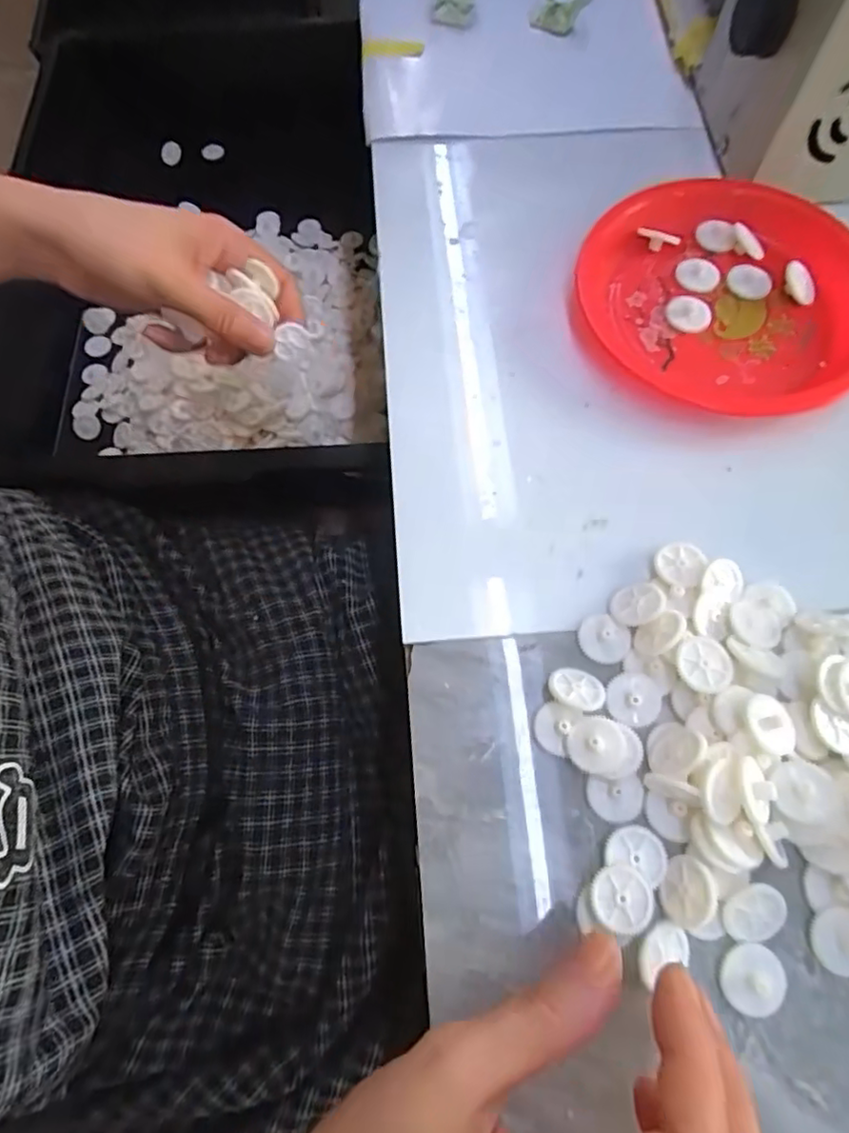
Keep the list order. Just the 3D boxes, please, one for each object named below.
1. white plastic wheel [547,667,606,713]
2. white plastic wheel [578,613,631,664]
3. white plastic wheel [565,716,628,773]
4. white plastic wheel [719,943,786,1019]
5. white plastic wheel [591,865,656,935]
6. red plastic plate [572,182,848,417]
[{"bbox_3d":[0.061,0.049,0.244,0.022,0.005,0.019,24,40,20],"label":"white plastic wheel"},{"bbox_3d":[0.075,0.031,0.255,0.019,0.004,0.022,-39,72,-12],"label":"white plastic wheel"},{"bbox_3d":[0.066,0.069,0.235,0.021,0.006,0.020,-1,68,2],"label":"white plastic wheel"},{"bbox_3d":[0.113,0.143,0.209,0.021,0.006,0.022,-1,68,2],"label":"white plastic wheel"},{"bbox_3d":[0.070,0.117,0.214,0.022,0.005,0.021,-1,68,2],"label":"white plastic wheel"},{"bbox_3d":[0.156,-0.144,0.313,0.145,0.019,0.125,27,72,12],"label":"red plastic plate"}]

